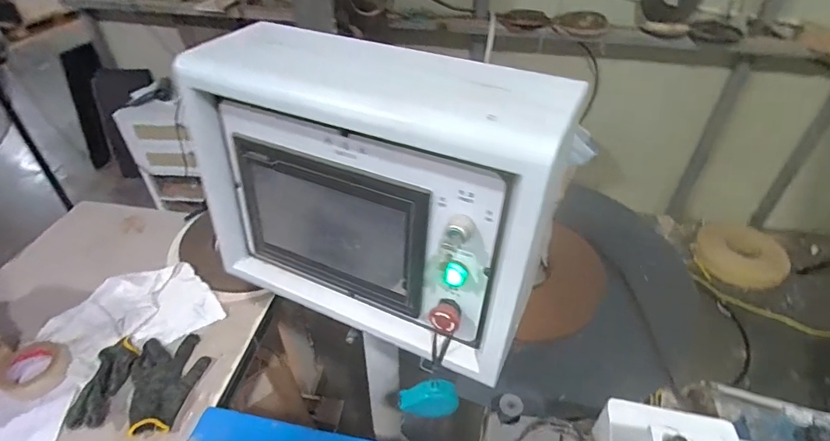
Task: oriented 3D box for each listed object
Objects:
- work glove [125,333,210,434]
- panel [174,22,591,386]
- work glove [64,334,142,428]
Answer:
[{"bbox_3d":[-0.469,0.302,0.852,0.132,0.019,0.196,-10,41,-11],"label":"work glove"},{"bbox_3d":[-0.060,-0.024,0.563,0.448,0.343,0.153,16,43,19],"label":"panel"},{"bbox_3d":[-0.589,0.301,0.848,0.073,0.029,0.175,0,40,0],"label":"work glove"}]

